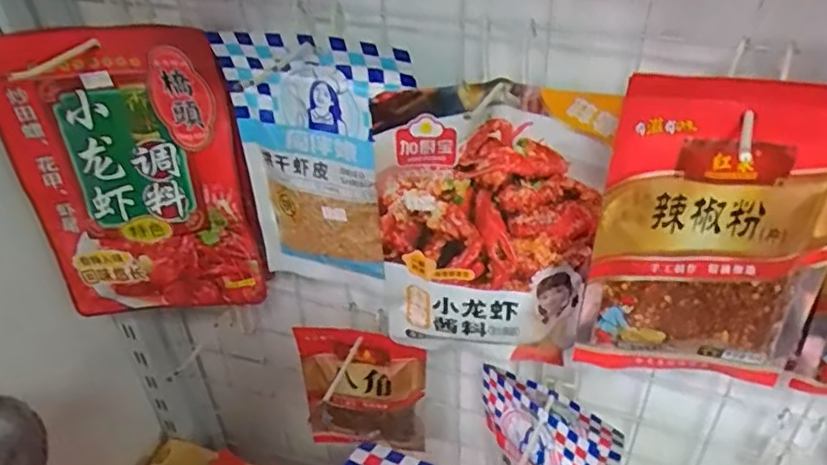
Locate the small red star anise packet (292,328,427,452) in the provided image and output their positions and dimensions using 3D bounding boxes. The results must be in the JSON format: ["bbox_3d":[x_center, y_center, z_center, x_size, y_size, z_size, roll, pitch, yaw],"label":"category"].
[{"bbox_3d":[-0.052,0.167,0.633,0.126,0.170,0.022,3,39,8],"label":"small red star anise packet"}]

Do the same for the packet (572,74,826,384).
[{"bbox_3d":[0.172,0.008,0.364,0.126,0.186,0.023,5,28,7],"label":"packet"}]

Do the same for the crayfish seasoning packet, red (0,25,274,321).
[{"bbox_3d":[-0.230,-0.035,0.523,0.176,0.264,0.040,-8,33,-4],"label":"crayfish seasoning packet, red"}]

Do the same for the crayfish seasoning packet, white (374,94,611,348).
[{"bbox_3d":[0.053,0.005,0.463,0.154,0.201,0.024,3,39,8],"label":"crayfish seasoning packet, white"}]

